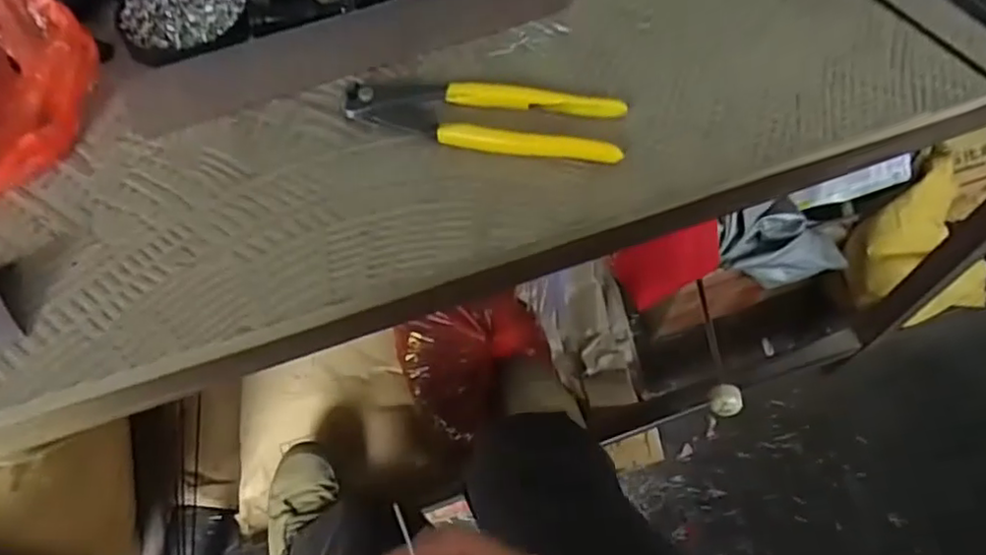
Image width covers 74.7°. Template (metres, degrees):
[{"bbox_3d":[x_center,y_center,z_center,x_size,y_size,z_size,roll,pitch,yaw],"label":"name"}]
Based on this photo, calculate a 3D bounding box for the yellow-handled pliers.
[{"bbox_3d":[-0.005,-0.096,0.384,0.161,0.012,0.049,8,61,5],"label":"yellow-handled pliers"}]

